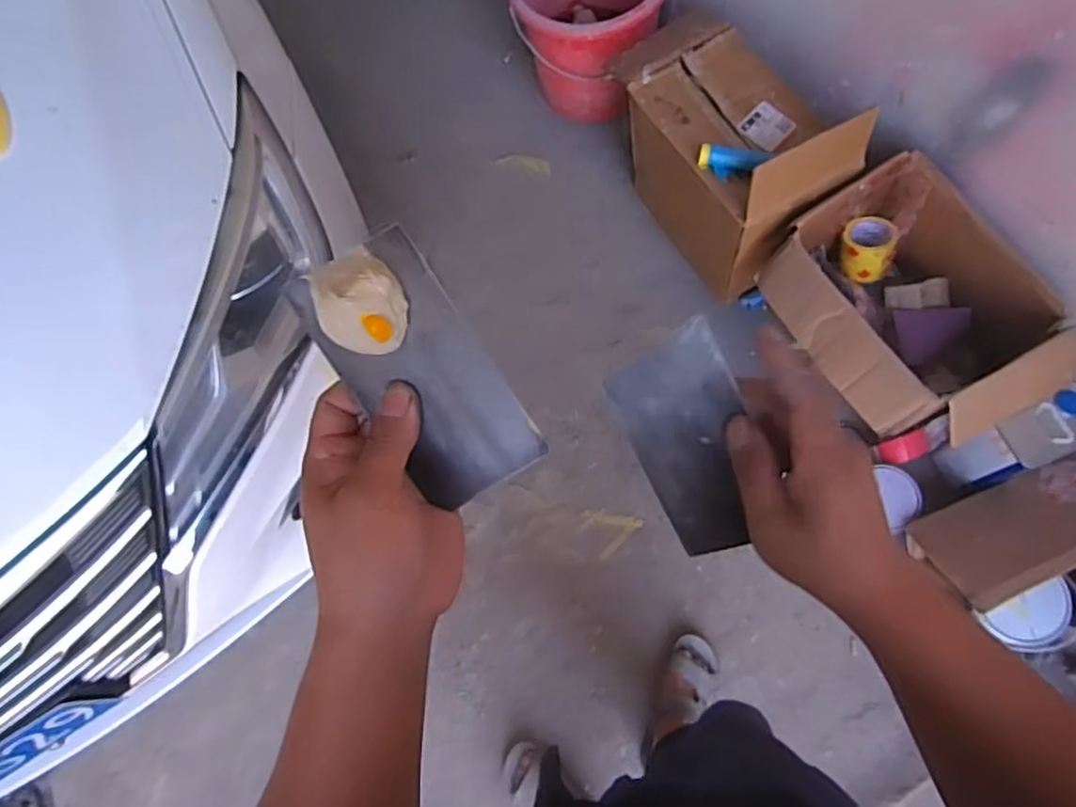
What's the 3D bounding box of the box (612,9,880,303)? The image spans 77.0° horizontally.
[{"bbox_3d":[0.395,-0.490,1.414,0.276,0.409,0.446,-29,71,-8],"label":"box"}]

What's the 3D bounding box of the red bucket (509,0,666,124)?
[{"bbox_3d":[0.123,-0.911,1.630,0.359,0.327,0.354,-1,69,2],"label":"red bucket"}]

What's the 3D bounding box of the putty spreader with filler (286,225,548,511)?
[{"bbox_3d":[-0.059,-0.012,0.324,0.068,0.023,0.129,-33,100,17],"label":"putty spreader with filler"}]

